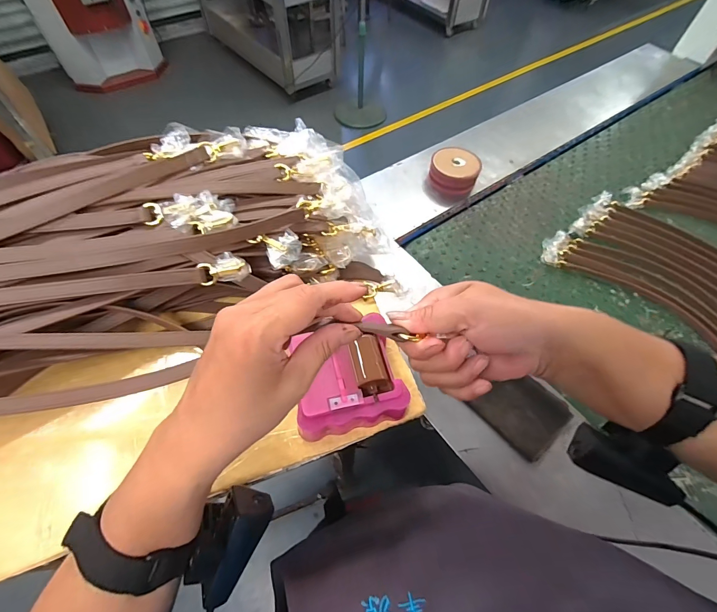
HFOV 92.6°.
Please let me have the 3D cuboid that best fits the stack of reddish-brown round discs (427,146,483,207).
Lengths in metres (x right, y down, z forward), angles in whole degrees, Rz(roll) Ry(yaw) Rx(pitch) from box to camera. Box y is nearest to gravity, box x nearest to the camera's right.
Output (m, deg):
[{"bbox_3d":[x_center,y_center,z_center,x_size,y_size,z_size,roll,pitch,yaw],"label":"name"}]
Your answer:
[{"bbox_3d":[0.239,-0.332,0.865,0.119,0.058,0.133,19,60,10],"label":"stack of reddish-brown round discs"}]

